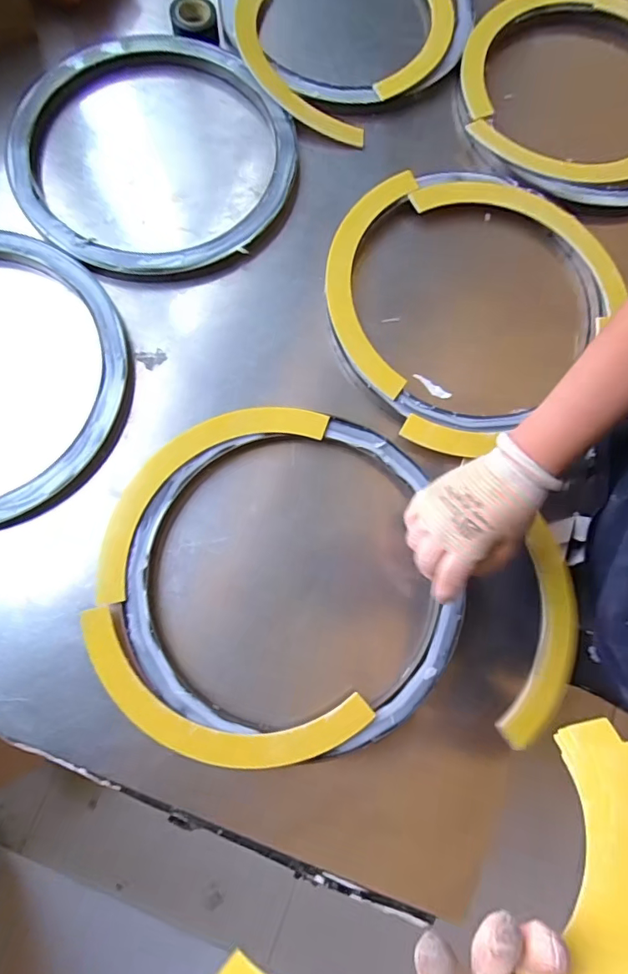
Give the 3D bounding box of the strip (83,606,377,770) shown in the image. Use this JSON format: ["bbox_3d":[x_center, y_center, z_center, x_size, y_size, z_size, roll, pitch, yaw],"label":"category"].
[{"bbox_3d":[-0.095,0.203,0.451,0.279,0.009,0.093,18,78,2],"label":"strip"}]

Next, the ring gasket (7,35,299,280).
[{"bbox_3d":[-0.190,-0.414,0.585,0.329,0.026,0.354,1,78,-2],"label":"ring gasket"}]

